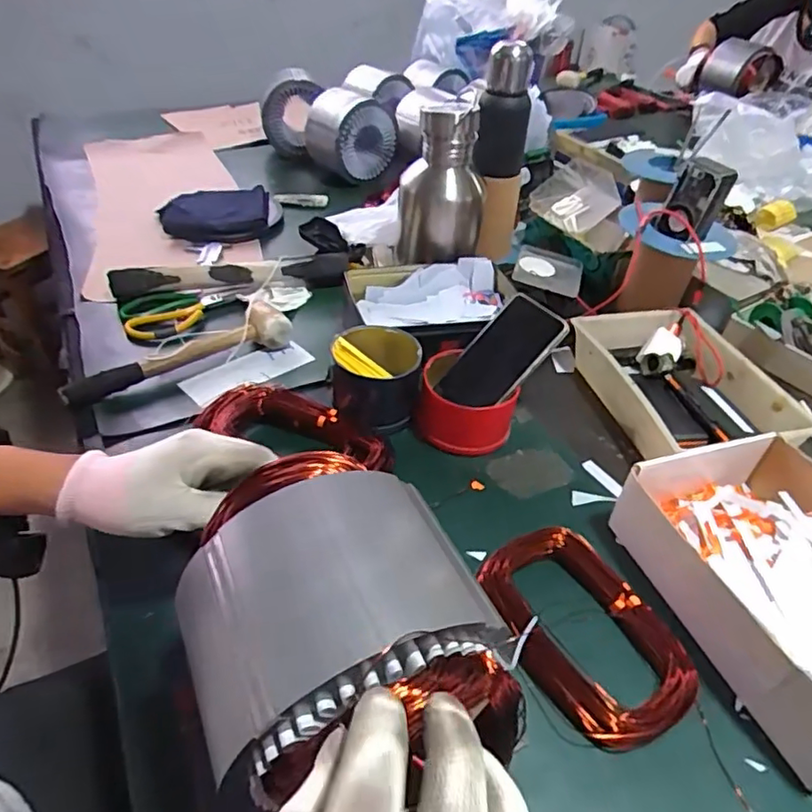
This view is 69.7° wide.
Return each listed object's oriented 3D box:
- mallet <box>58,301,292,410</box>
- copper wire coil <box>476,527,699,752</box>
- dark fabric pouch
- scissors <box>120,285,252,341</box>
[{"bbox_3d":[-0.263,-0.062,0.680,0.255,0.037,0.053,-24,48,-27],"label":"mallet"},{"bbox_3d":[0.138,0.173,0.461,0.112,0.025,0.171,-14,44,-18],"label":"copper wire coil"},{"bbox_3d":[-0.325,-0.340,1.015,0.169,0.033,0.192,-2,41,-5],"label":"dark fabric pouch"},{"bbox_3d":[-0.288,-0.132,0.779,0.165,0.013,0.092,-18,45,-23],"label":"scissors"}]

